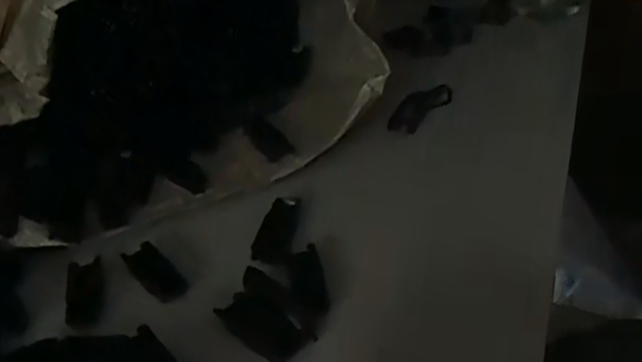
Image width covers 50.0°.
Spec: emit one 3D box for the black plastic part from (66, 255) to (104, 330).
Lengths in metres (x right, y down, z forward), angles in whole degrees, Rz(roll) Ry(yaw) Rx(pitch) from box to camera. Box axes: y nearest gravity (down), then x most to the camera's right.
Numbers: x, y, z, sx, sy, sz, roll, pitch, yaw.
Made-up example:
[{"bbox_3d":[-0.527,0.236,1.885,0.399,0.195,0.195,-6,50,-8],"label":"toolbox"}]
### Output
[{"bbox_3d":[-0.157,0.073,0.456,0.023,0.006,0.065,-14,34,-8],"label":"black plastic part"}]

